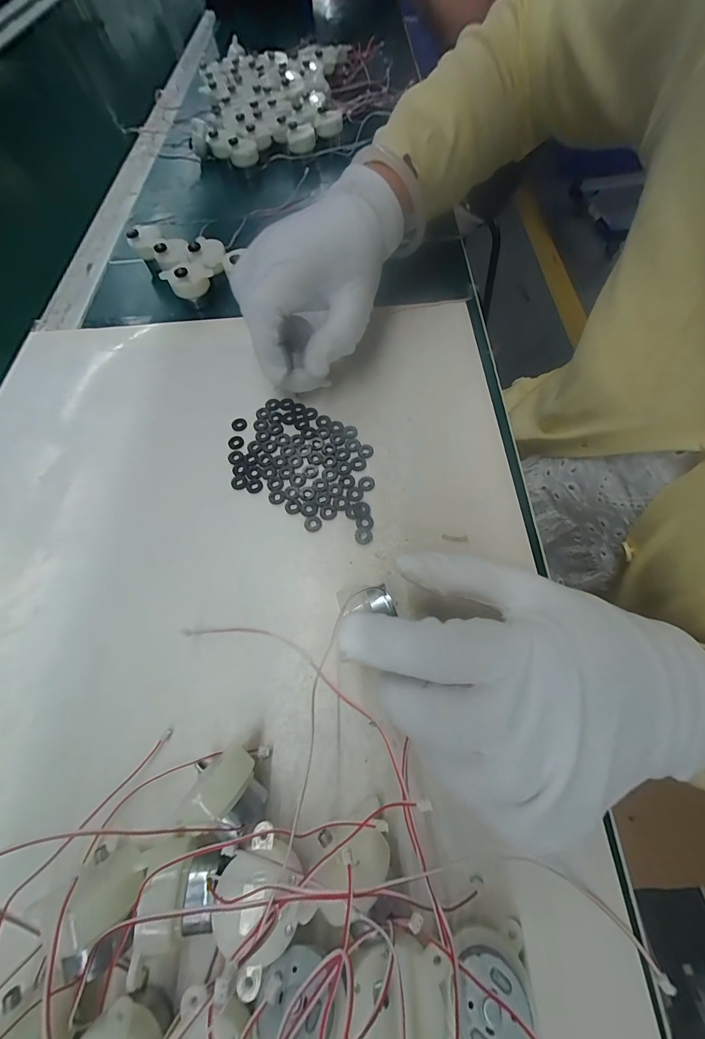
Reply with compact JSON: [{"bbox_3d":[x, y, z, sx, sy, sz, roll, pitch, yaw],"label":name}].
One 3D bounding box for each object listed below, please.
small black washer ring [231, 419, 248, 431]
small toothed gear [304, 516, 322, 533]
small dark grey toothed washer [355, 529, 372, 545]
[{"bbox_3d":[-0.082,-0.069,0.259,0.010,0.004,0.011,-1,65,3],"label":"small black washer ring"},{"bbox_3d":[-0.025,0.002,0.222,0.011,0.004,0.010,-1,64,2],"label":"small toothed gear"},{"bbox_3d":[0.007,0.010,0.217,0.010,0.004,0.009,4,64,4],"label":"small dark grey toothed washer"}]

